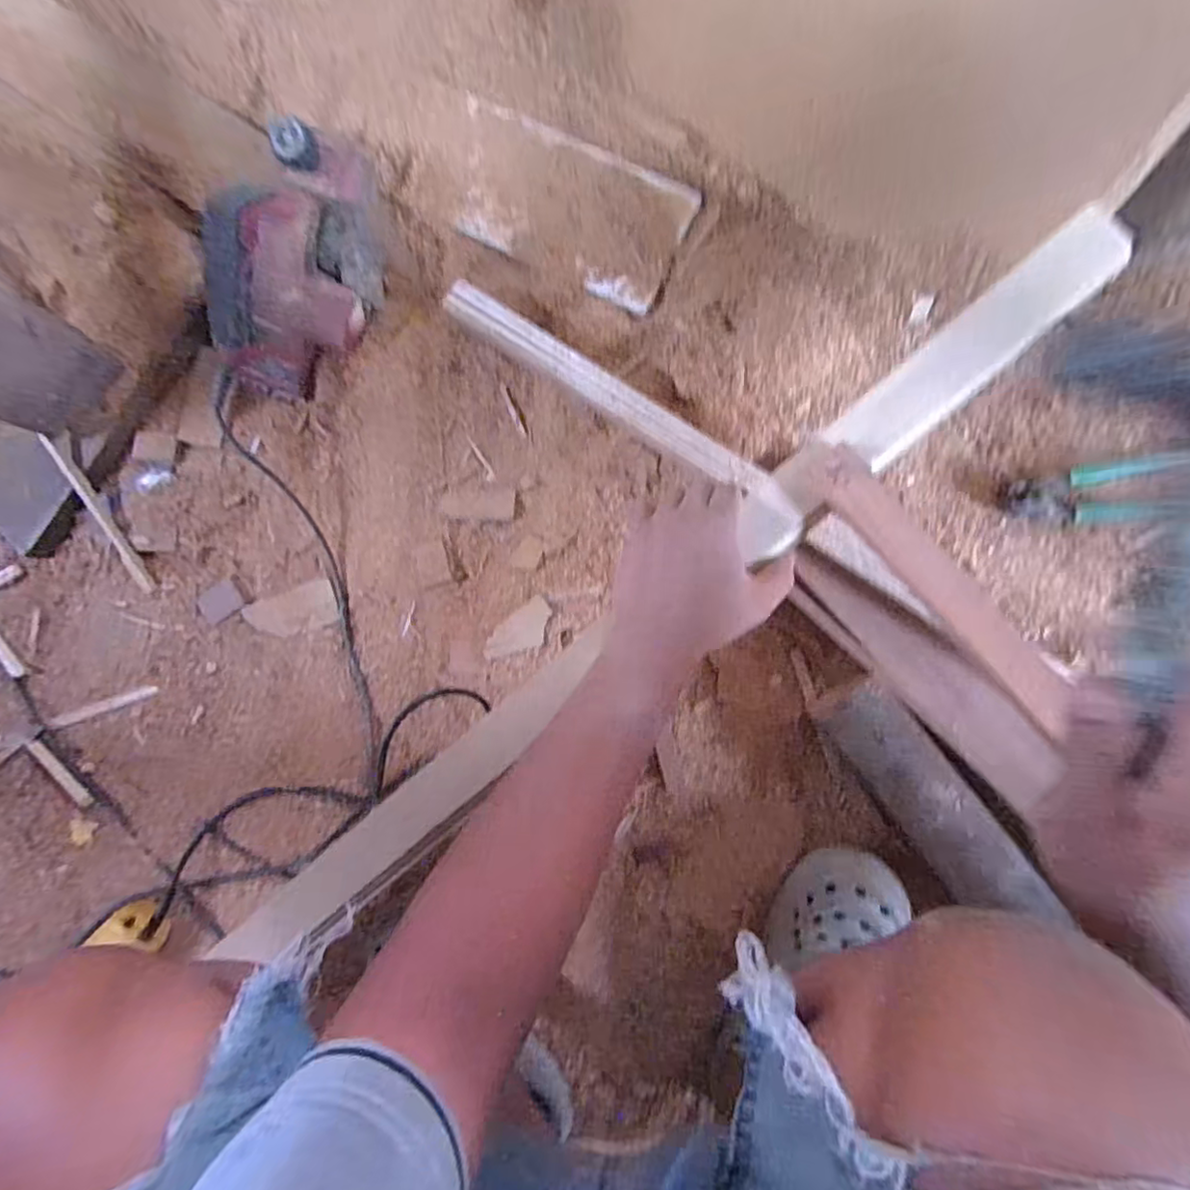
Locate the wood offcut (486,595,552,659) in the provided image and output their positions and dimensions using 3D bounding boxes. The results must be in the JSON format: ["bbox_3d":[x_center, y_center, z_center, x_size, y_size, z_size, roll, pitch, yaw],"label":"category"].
[{"bbox_3d":[-0.076,0.041,0.628,0.081,0.004,0.038,-40,84,5],"label":"wood offcut"}]

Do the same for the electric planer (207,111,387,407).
[{"bbox_3d":[-0.289,-0.337,0.611,0.118,0.136,0.264,23,92,7],"label":"electric planer"}]

